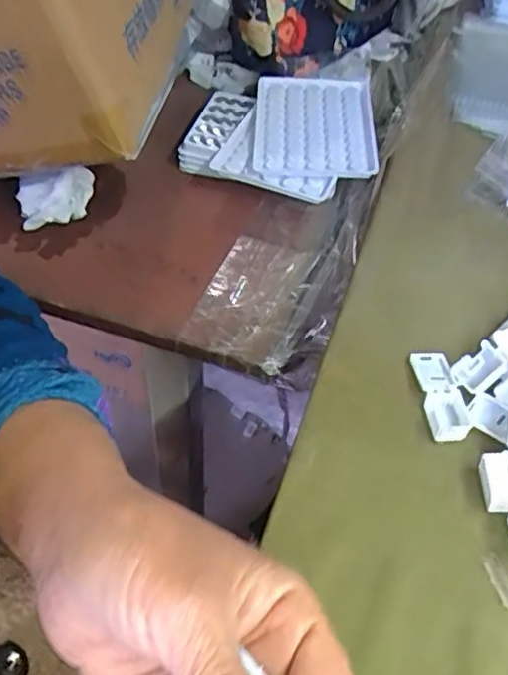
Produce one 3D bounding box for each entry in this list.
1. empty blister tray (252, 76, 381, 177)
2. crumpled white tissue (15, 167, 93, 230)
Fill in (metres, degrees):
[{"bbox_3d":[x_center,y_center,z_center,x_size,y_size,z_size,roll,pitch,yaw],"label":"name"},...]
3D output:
[{"bbox_3d":[0.047,-0.171,0.540,0.092,0.011,0.127,1,52,2],"label":"empty blister tray"},{"bbox_3d":[-0.149,-0.106,0.495,0.055,0.035,0.035,-6,51,-7],"label":"crumpled white tissue"}]

